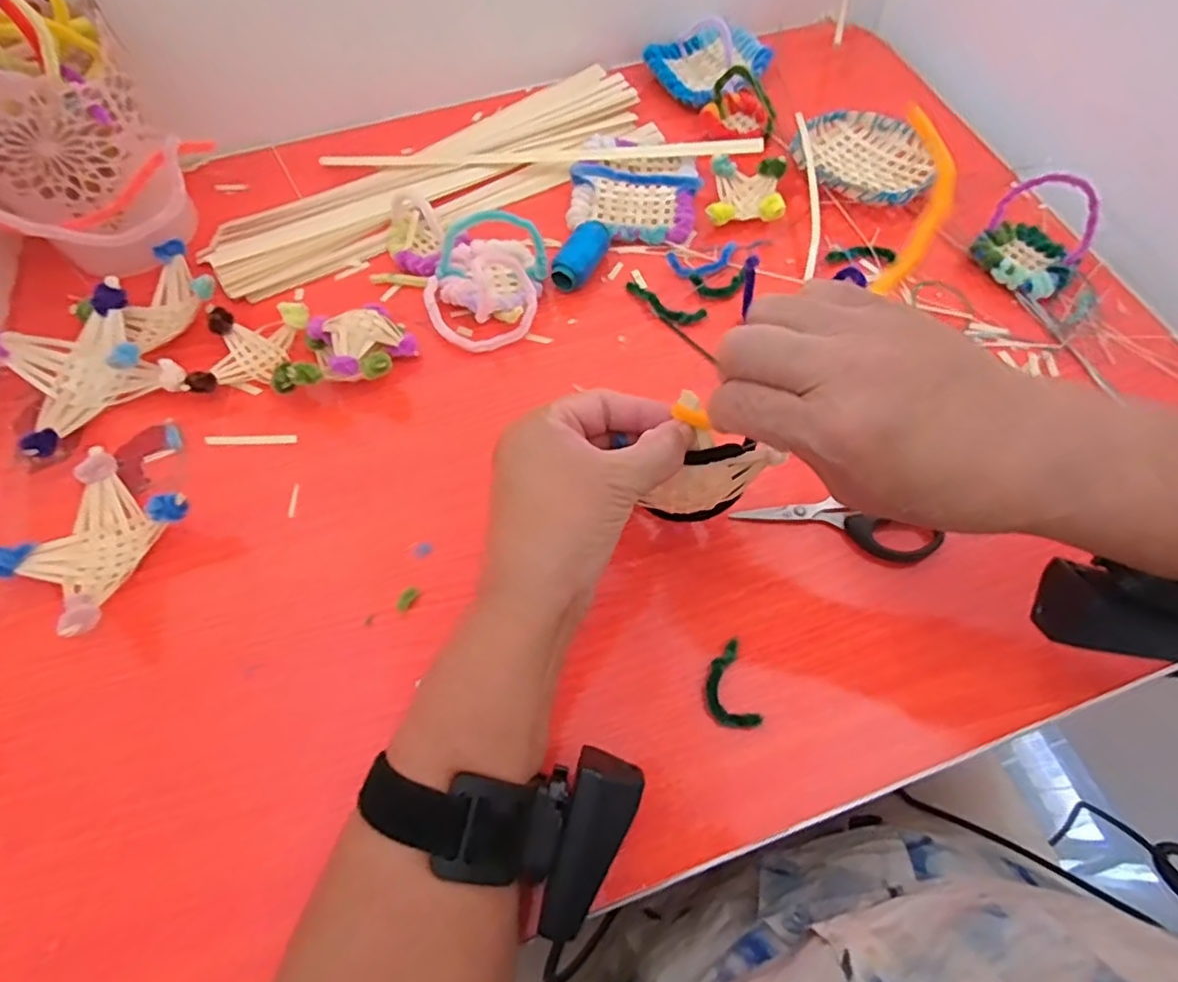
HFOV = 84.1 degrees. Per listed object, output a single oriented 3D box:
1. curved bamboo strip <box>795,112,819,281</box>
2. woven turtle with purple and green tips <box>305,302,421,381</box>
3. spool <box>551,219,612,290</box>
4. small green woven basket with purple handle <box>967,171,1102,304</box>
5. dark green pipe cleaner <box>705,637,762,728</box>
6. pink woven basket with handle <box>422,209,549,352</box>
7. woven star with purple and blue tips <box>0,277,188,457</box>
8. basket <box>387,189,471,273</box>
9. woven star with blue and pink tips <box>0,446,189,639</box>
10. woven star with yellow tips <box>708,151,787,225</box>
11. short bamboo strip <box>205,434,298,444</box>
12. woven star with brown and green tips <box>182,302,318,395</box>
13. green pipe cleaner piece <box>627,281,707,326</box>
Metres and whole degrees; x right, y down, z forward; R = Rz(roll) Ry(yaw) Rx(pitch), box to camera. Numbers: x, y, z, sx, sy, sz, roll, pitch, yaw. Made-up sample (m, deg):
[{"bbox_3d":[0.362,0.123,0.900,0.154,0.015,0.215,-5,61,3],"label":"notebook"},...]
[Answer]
[{"bbox_3d":[0.161,-0.222,0.482,0.010,0.026,0.152,3,64,3],"label":"curved bamboo strip"},{"bbox_3d":[-0.146,-0.093,0.424,0.060,0.032,0.066,0,64,1],"label":"woven turtle with purple and green tips"},{"bbox_3d":[-0.004,-0.165,0.462,0.026,0.025,0.055,26,67,13],"label":"spool"},{"bbox_3d":[0.306,-0.175,0.442,0.065,0.060,0.059,33,69,16],"label":"small green woven basket with purple handle"},{"bbox_3d":[0.071,0.100,0.336,0.024,0.005,0.043,-12,64,-4],"label":"dark green pipe cleaner"},{"bbox_3d":[-0.070,-0.149,0.434,0.085,0.057,0.091,-13,64,-5],"label":"pink woven basket with handle"},{"bbox_3d":[-0.318,-0.078,0.411,0.092,0.042,0.095,-37,69,-16],"label":"woven star with purple and blue tips"},{"bbox_3d":[-0.120,-0.184,0.464,0.057,0.028,0.050,33,69,16],"label":"basket"},{"bbox_3d":[-0.270,0.029,0.362,0.083,0.038,0.082,27,68,14],"label":"woven star with blue and pink tips"},{"bbox_3d":[0.117,-0.223,0.486,0.052,0.025,0.061,7,64,5],"label":"woven star with yellow tips"},{"bbox_3d":[-0.214,-0.033,0.413,0.057,0.004,0.007,-2,64,0],"label":"short bamboo strip"},{"bbox_3d":[-0.210,-0.091,0.424,0.085,0.030,0.067,0,64,1],"label":"woven star with brown and green tips"},{"bbox_3d":[0.050,-0.129,0.450,0.060,0.009,0.018,30,68,15],"label":"green pipe cleaner piece"}]

